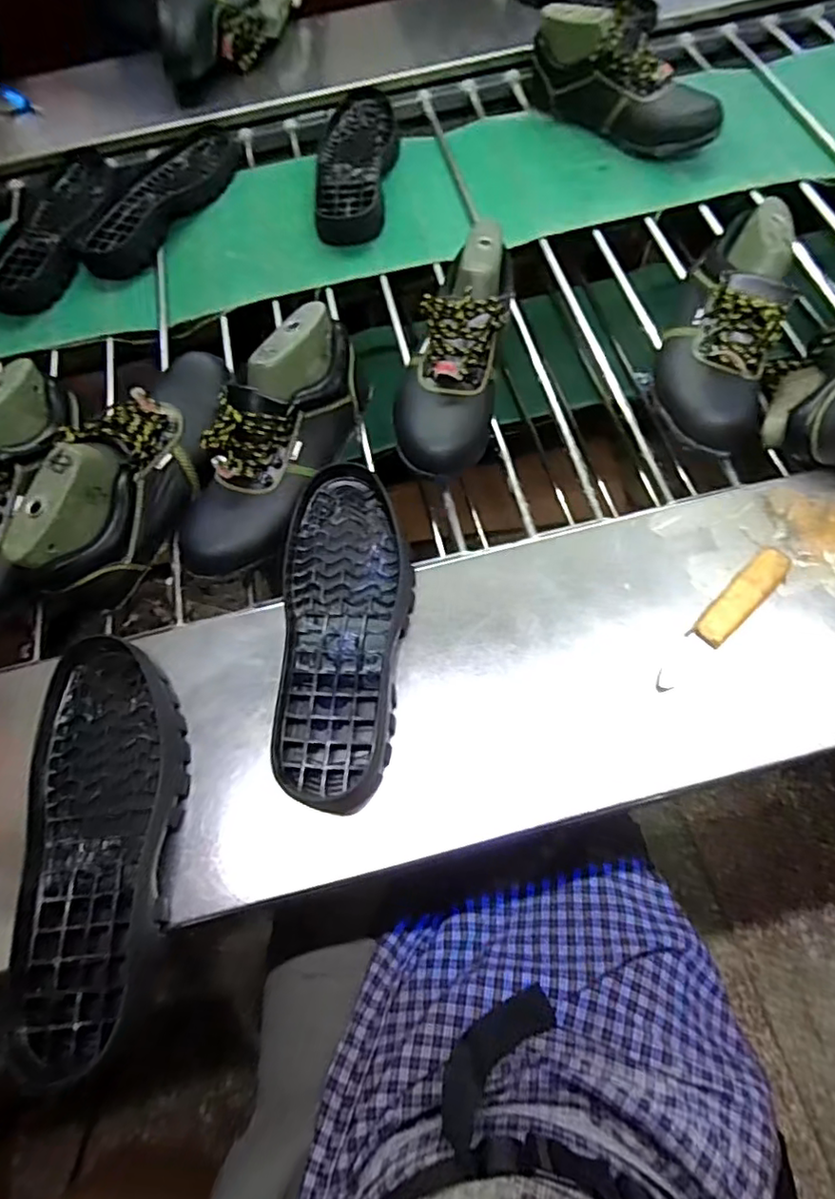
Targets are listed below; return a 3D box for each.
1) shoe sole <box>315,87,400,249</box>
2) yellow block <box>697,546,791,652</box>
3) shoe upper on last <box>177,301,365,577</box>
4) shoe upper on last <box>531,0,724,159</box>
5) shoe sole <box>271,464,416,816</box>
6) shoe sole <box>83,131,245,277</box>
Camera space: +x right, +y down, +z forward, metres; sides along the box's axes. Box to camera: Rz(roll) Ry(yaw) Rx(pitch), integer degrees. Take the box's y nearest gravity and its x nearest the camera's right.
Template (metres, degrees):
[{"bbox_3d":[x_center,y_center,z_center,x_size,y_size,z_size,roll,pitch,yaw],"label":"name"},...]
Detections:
[{"bbox_3d":[-0.084,-0.603,0.849,0.101,0.030,0.313,2,65,4],"label":"shoe sole"},{"bbox_3d":[0.272,-0.002,0.510,0.108,0.015,0.030,-40,69,-15],"label":"yellow block"},{"bbox_3d":[-0.137,-0.149,0.588,0.091,0.103,0.281,23,81,13],"label":"shoe upper on last"},{"bbox_3d":[0.282,-0.701,0.816,0.283,0.122,0.108,35,71,18],"label":"shoe upper on last"},{"bbox_3d":[-0.059,0.017,0.517,0.107,0.035,0.296,-5,65,1],"label":"shoe sole"},{"bbox_3d":[-0.353,-0.560,0.851,0.103,0.025,0.306,21,67,12],"label":"shoe sole"}]

